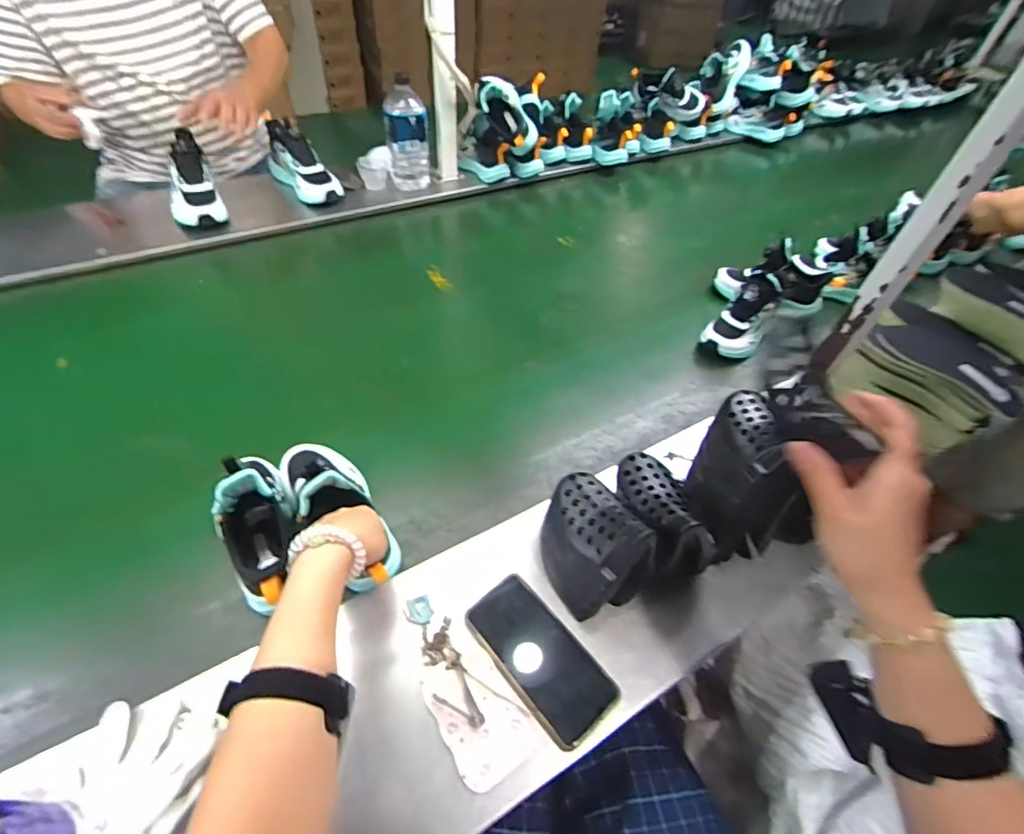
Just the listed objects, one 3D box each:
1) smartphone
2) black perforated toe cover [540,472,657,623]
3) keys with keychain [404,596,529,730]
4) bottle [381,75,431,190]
[{"bbox_3d":[0.026,0.237,0.490,0.074,0.009,0.157,-31,60,-28],"label":"smartphone"},{"bbox_3d":[0.083,0.127,0.520,0.081,0.103,0.133,-12,53,-16],"label":"black perforated toe cover"},{"bbox_3d":[-0.060,0.242,0.479,0.054,0.019,0.150,-32,60,-28],"label":"keys with keychain"},{"bbox_3d":[-0.223,-0.596,1.049,0.089,0.210,0.068,-3,51,-9],"label":"bottle"}]

